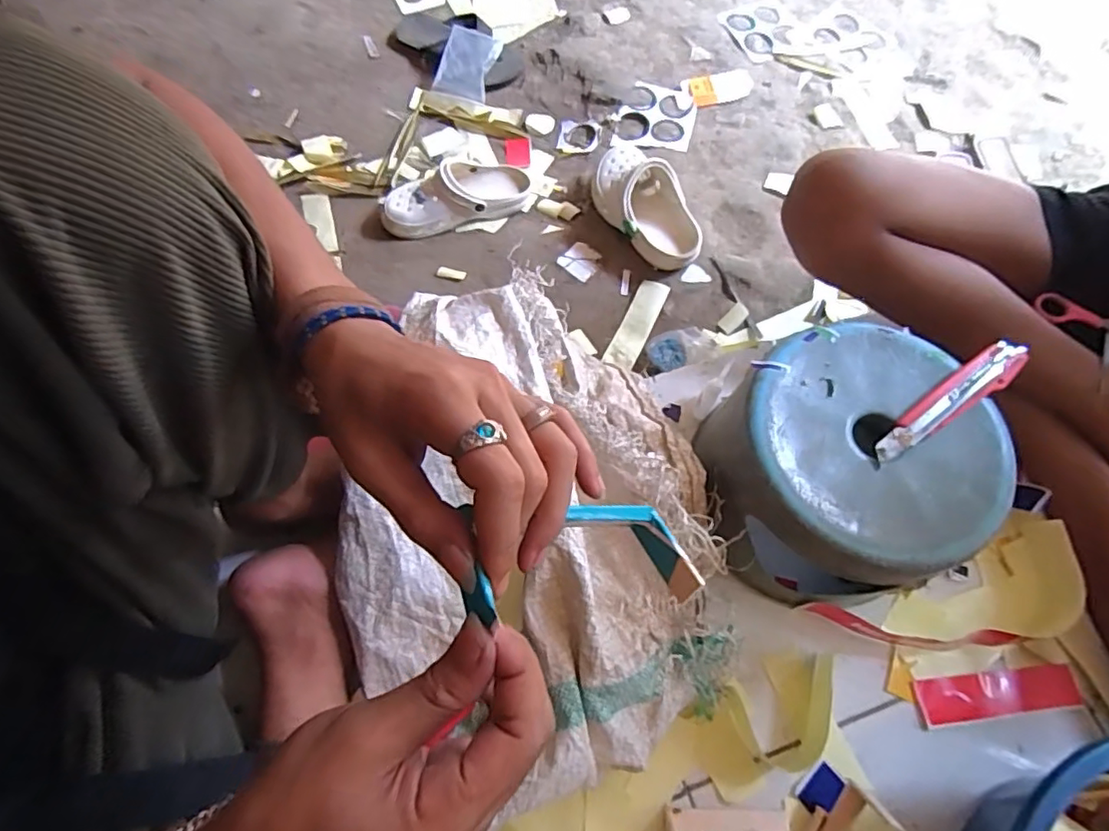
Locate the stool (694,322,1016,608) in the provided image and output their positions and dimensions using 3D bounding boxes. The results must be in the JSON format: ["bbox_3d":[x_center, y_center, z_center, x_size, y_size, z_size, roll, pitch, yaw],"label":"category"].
[{"bbox_3d":[0.267,0.055,0.575,0.223,0.164,0.223,1,68,-3],"label":"stool"}]

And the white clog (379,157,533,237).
[{"bbox_3d":[-0.160,-0.360,0.967,0.245,0.073,0.099,-16,69,-9],"label":"white clog"}]

